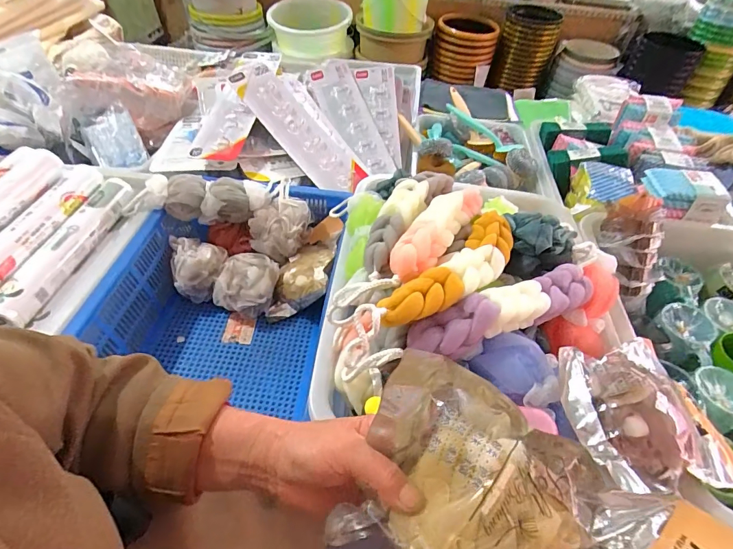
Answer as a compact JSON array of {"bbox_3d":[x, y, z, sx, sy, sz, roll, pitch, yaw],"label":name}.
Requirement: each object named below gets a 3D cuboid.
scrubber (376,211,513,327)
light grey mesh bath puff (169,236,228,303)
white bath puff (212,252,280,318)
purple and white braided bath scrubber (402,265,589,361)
[{"bbox_3d":[0.117,-0.009,0.503,0.075,0.042,0.254,34,55,24],"label":"scrubber"},{"bbox_3d":[-0.303,-0.018,0.737,0.093,0.079,0.103,-8,49,-11],"label":"light grey mesh bath puff"},{"bbox_3d":[-0.212,0.014,0.720,0.102,0.070,0.106,7,48,2],"label":"white bath puff"},{"bbox_3d":[0.178,0.039,0.491,0.278,0.051,0.055,-19,52,-20],"label":"purple and white braided bath scrubber"}]

